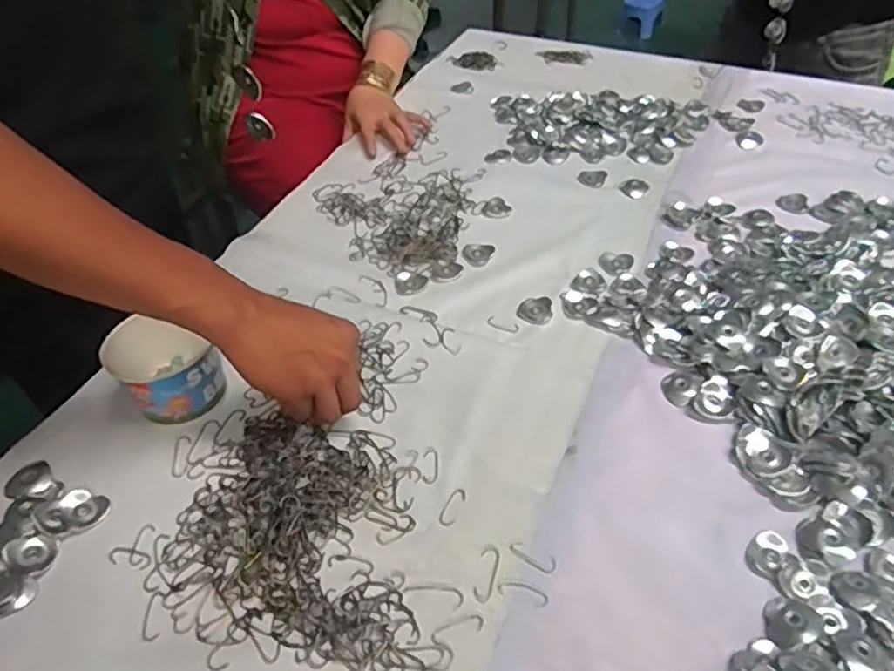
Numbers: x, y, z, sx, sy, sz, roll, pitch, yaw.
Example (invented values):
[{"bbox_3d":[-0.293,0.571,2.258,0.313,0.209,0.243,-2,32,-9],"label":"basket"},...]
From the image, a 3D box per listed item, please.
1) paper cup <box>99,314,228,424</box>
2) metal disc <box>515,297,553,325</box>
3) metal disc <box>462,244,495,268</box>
[{"bbox_3d":[-0.253,0.032,0.601,0.079,0.072,0.083,-2,45,2],"label":"paper cup"},{"bbox_3d":[0.091,-0.027,0.692,0.037,0.004,0.040,-2,45,2],"label":"metal disc"},{"bbox_3d":[0.036,-0.094,0.760,0.037,0.004,0.038,-2,45,2],"label":"metal disc"}]

